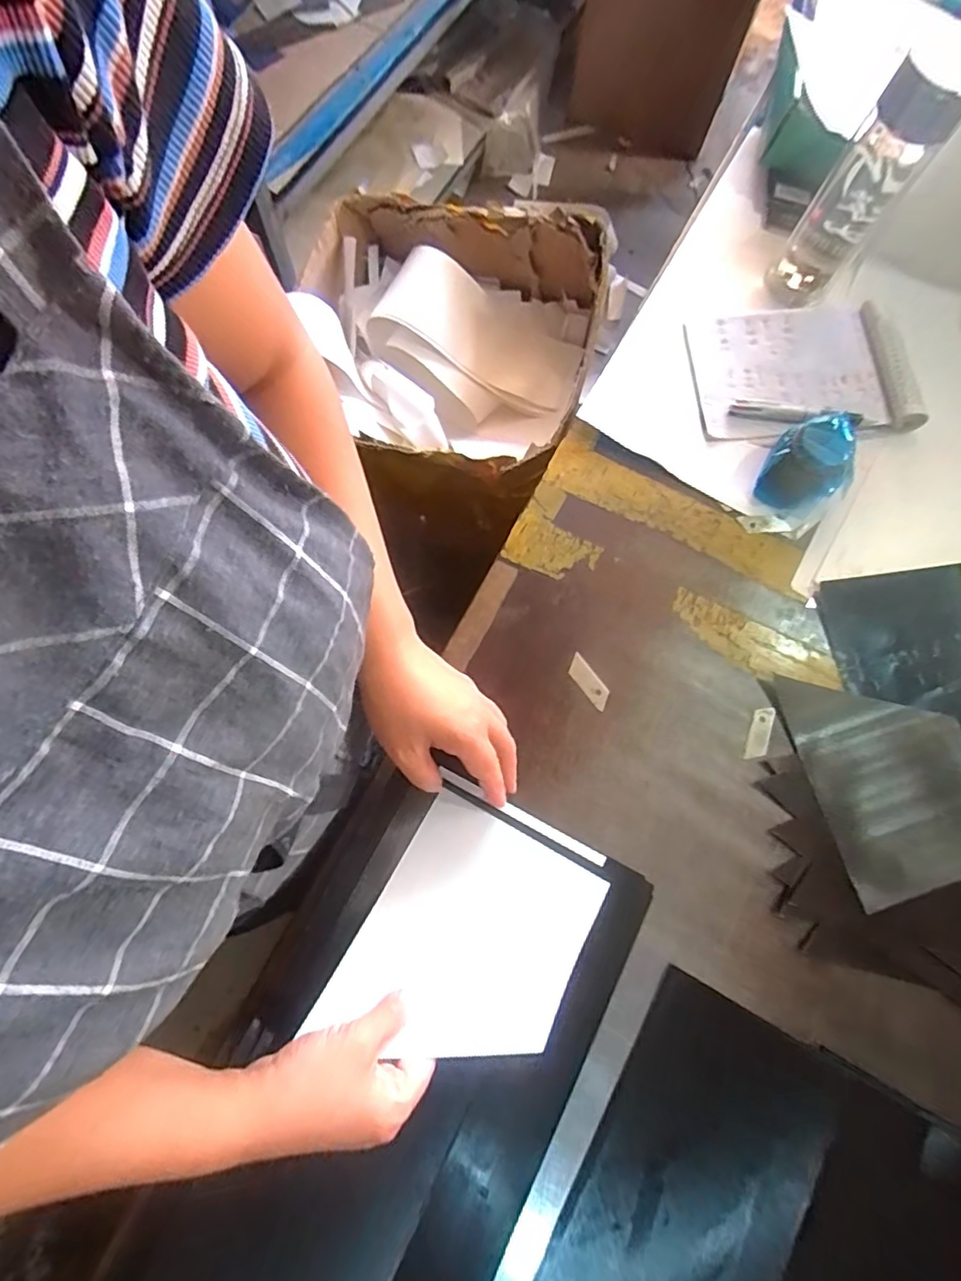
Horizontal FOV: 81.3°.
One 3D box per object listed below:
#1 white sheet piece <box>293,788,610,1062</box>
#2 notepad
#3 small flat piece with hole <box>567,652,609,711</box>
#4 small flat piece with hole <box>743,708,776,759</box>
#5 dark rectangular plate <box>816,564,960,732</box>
[{"bbox_3d":[-0.008,0.215,0.399,0.143,0.013,0.164,28,71,6],"label":"white sheet piece"},{"bbox_3d":[0.324,-0.276,0.572,0.207,0.024,0.156,-6,75,-3],"label":"notepad"},{"bbox_3d":[0.092,0.035,0.479,0.018,0.004,0.048,-36,78,-10],"label":"small flat piece with hole"},{"bbox_3d":[0.238,0.079,0.475,0.018,0.004,0.047,20,75,4],"label":"small flat piece with hole"},{"bbox_3d":[0.394,0.027,0.499,0.151,0.007,0.185,-5,74,-5],"label":"dark rectangular plate"}]

